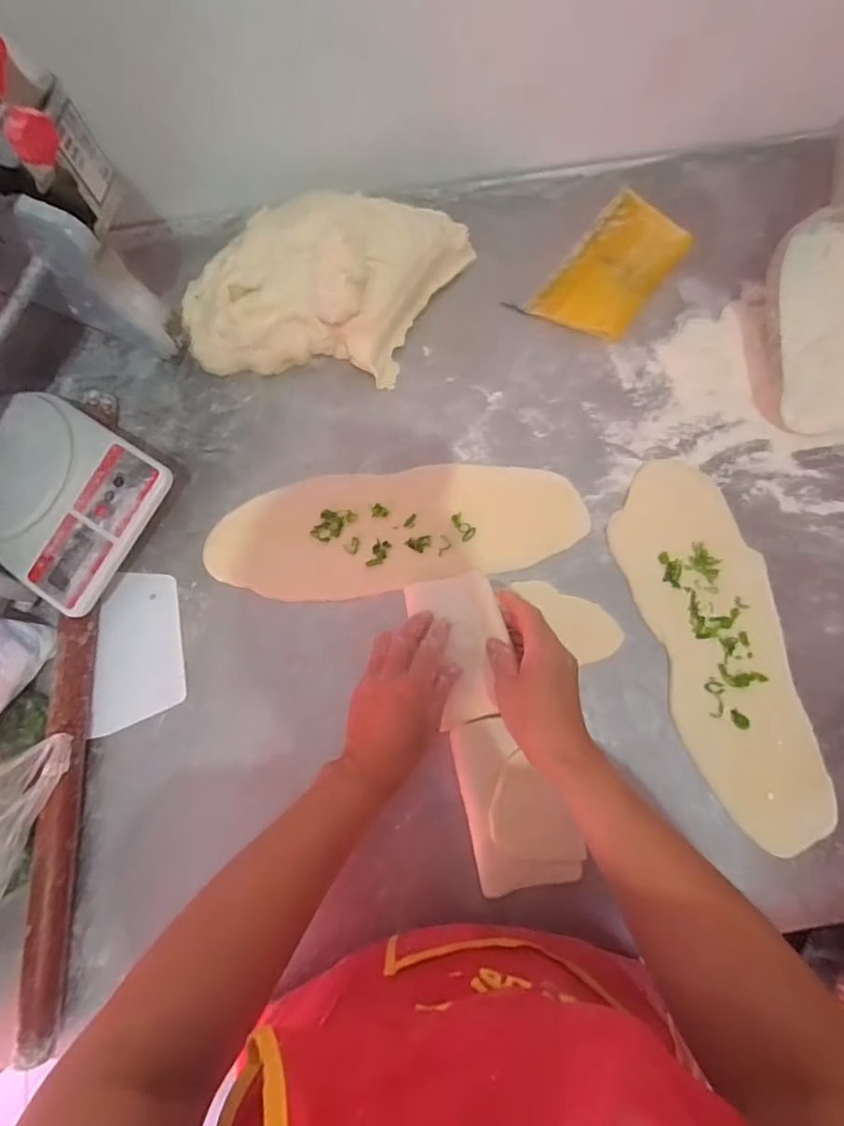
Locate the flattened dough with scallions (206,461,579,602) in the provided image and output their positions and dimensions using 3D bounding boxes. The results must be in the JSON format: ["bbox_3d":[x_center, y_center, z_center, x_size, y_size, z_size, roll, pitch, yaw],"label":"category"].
[{"bbox_3d":[-0.024,-0.035,0.528,0.352,0.011,0.116,-8,79,-1],"label":"flattened dough with scallions"}]

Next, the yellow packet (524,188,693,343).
[{"bbox_3d":[0.205,-0.313,0.581,0.098,0.012,0.182,37,82,7],"label":"yellow packet"}]

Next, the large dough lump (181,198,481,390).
[{"bbox_3d":[-0.091,-0.269,0.538,0.284,0.088,0.150,-7,79,-1],"label":"large dough lump"}]

